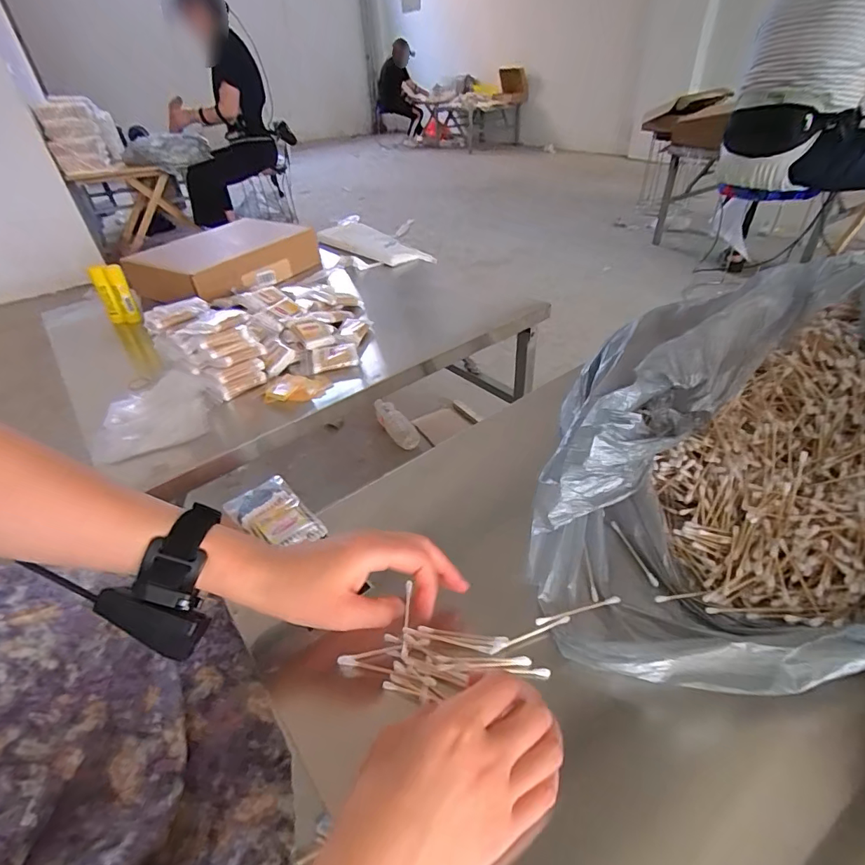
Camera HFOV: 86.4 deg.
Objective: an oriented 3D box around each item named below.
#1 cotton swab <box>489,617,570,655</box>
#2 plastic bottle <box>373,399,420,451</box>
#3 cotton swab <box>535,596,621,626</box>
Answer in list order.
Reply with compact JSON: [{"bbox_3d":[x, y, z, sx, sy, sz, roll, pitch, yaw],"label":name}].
[{"bbox_3d":[0.076,0.157,0.358,0.068,0.004,0.004,-17,41,-14],"label":"cotton swab"},{"bbox_3d":[-0.109,-0.027,1.343,0.057,0.045,0.180,-36,78,-32],"label":"plastic bottle"},{"bbox_3d":[0.117,0.144,0.370,0.072,0.006,0.006,-11,39,-8],"label":"cotton swab"}]

